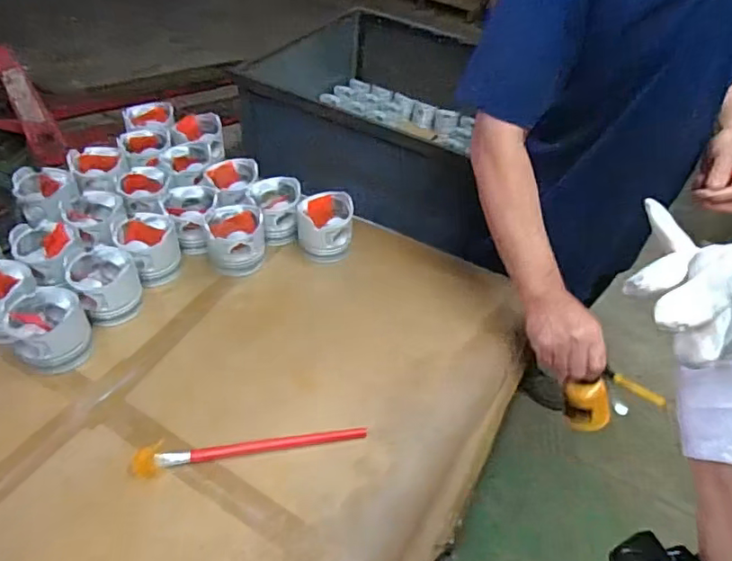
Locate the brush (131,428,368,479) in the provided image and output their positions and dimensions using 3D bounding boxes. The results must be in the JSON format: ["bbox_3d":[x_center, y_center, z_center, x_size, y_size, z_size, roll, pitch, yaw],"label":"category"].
[{"bbox_3d":[-0.137,0.205,0.685,0.279,0.019,0.035,-5,45,-10],"label":"brush"}]

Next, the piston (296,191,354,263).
[{"bbox_3d":[-0.069,-0.088,0.948,0.093,0.086,0.091,-4,45,-9],"label":"piston"}]

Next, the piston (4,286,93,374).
[{"bbox_3d":[-0.431,0.068,0.758,0.097,0.075,0.093,-29,53,-30],"label":"piston"}]

